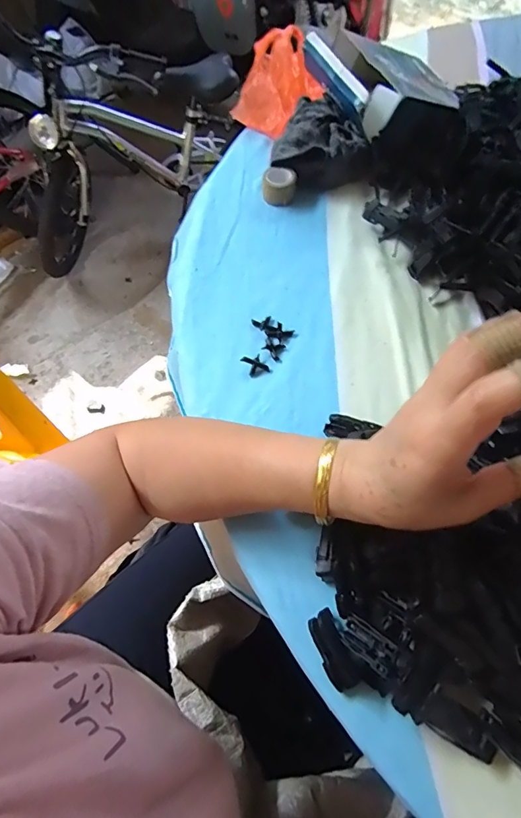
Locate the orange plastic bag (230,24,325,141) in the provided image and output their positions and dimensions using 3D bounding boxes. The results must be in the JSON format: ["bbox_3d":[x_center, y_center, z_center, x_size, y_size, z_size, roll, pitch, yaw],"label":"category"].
[{"bbox_3d":[0.025,-0.420,0.563,0.104,0.054,0.147,13,64,8],"label":"orange plastic bag"}]

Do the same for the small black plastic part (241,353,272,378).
[{"bbox_3d":[-0.004,-0.040,0.397,0.019,0.009,0.022,-30,66,-13],"label":"small black plastic part"}]

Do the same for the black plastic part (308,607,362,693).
[{"bbox_3d":[0.048,0.160,0.290,0.018,0.012,0.047,-21,64,-9],"label":"black plastic part"}]

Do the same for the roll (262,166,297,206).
[{"bbox_3d":[0.021,-0.253,0.496,0.036,0.024,0.036,4,63,4],"label":"roll"}]

